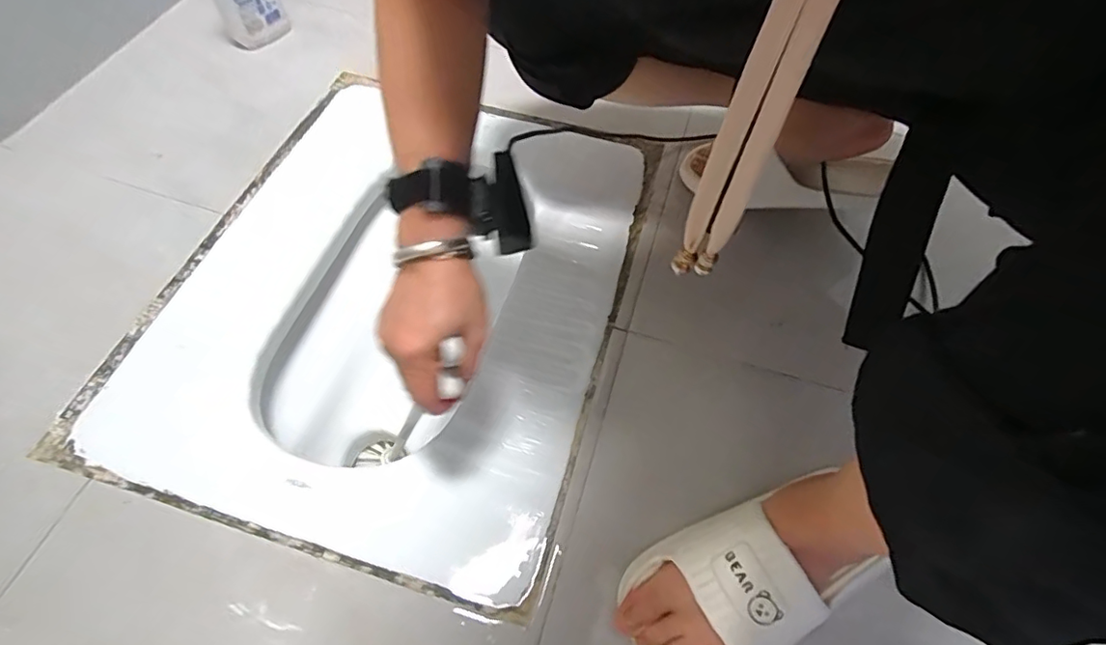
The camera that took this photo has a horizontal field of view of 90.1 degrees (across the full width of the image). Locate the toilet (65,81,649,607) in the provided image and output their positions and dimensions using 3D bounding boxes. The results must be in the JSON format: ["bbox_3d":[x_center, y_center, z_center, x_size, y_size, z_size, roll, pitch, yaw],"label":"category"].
[{"bbox_3d":[-0.160,-0.006,0.657,0.444,0.173,0.541,16,59,6],"label":"toilet"}]

